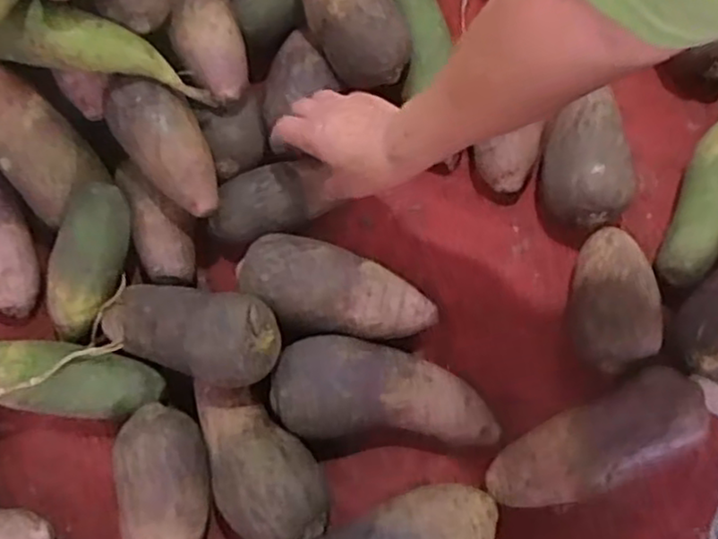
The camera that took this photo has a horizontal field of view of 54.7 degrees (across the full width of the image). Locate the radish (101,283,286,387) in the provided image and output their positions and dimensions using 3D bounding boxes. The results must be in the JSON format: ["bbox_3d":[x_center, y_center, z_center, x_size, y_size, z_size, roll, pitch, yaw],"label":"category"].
[{"bbox_3d":[-0.139,0.045,0.540,0.152,0.057,0.074,7,69,28],"label":"radish"}]

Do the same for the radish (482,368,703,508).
[{"bbox_3d":[0.184,0.136,0.544,0.177,0.058,0.064,-25,72,-7],"label":"radish"}]

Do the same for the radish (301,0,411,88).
[{"bbox_3d":[-0.007,-0.234,0.625,0.061,0.068,0.141,-28,90,-32],"label":"radish"}]

